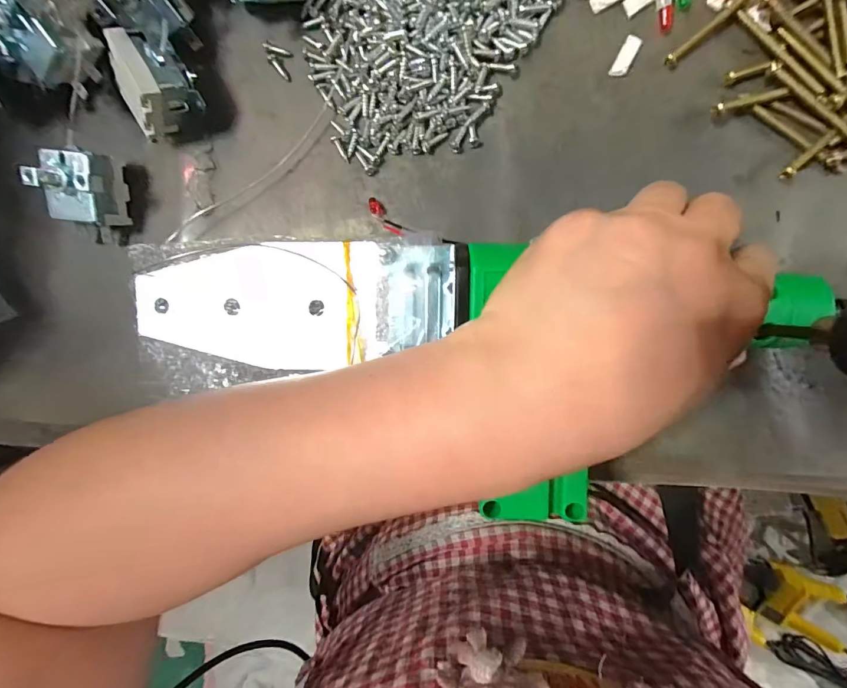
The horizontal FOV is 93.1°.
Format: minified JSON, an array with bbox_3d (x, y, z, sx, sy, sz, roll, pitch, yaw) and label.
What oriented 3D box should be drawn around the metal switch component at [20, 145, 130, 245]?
[{"bbox_3d":[-0.179,-0.078,0.212,0.027,0.035,0.041,4,97,7],"label":"metal switch component"}]

